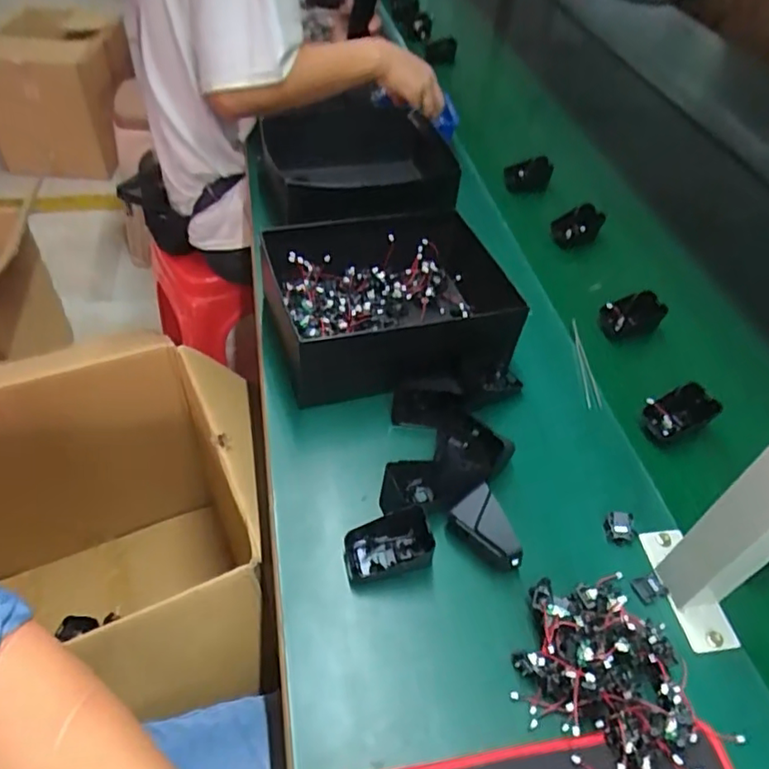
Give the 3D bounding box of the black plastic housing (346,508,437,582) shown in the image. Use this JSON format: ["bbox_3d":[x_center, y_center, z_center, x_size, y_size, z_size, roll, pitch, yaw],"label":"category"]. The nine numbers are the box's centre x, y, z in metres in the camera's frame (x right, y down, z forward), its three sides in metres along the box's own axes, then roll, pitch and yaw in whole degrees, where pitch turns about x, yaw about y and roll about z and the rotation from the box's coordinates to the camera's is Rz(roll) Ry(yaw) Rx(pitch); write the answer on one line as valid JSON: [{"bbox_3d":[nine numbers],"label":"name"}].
[{"bbox_3d":[0.002,0.129,0.481,0.068,0.040,0.045,-10,50,-13],"label":"black plastic housing"}]

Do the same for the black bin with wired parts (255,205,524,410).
[{"bbox_3d":[0.012,-0.090,0.635,0.255,0.102,0.184,-10,50,-13],"label":"black bin with wired parts"}]

